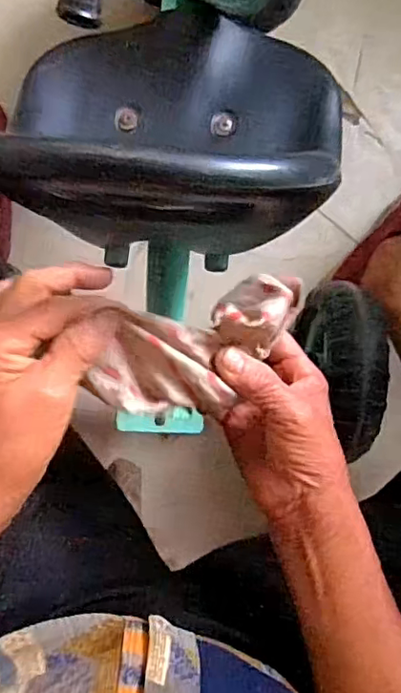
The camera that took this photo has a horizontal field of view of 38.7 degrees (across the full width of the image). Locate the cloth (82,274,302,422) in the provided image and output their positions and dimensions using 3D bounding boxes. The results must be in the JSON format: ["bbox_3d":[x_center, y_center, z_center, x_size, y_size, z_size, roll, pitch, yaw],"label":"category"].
[{"bbox_3d":[0.002,0.002,0.343,0.133,0.046,0.071,-27,90,-6],"label":"cloth"}]

